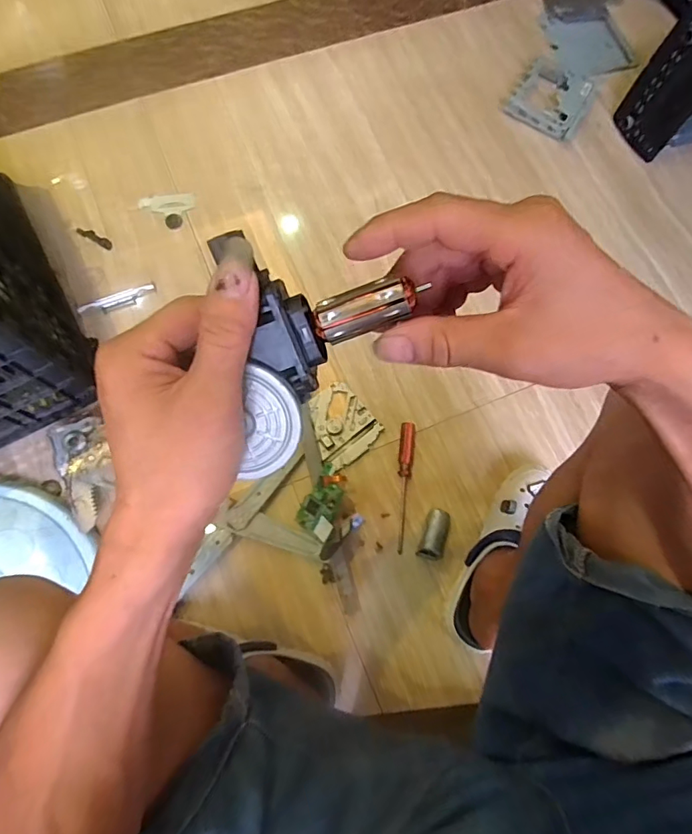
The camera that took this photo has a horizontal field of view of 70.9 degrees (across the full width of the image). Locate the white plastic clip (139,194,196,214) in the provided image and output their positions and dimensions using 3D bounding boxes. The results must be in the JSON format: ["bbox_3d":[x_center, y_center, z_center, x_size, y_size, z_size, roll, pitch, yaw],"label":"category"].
[{"bbox_3d":[-0.320,-0.380,0.869,0.097,0.004,0.042,-7,77,-3],"label":"white plastic clip"}]

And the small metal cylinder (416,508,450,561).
[{"bbox_3d":[0.136,0.175,0.726,0.034,0.039,0.077,21,77,4],"label":"small metal cylinder"}]

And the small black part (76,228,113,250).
[{"bbox_3d":[-0.434,-0.310,0.839,0.069,0.004,0.018,27,78,5],"label":"small black part"}]

